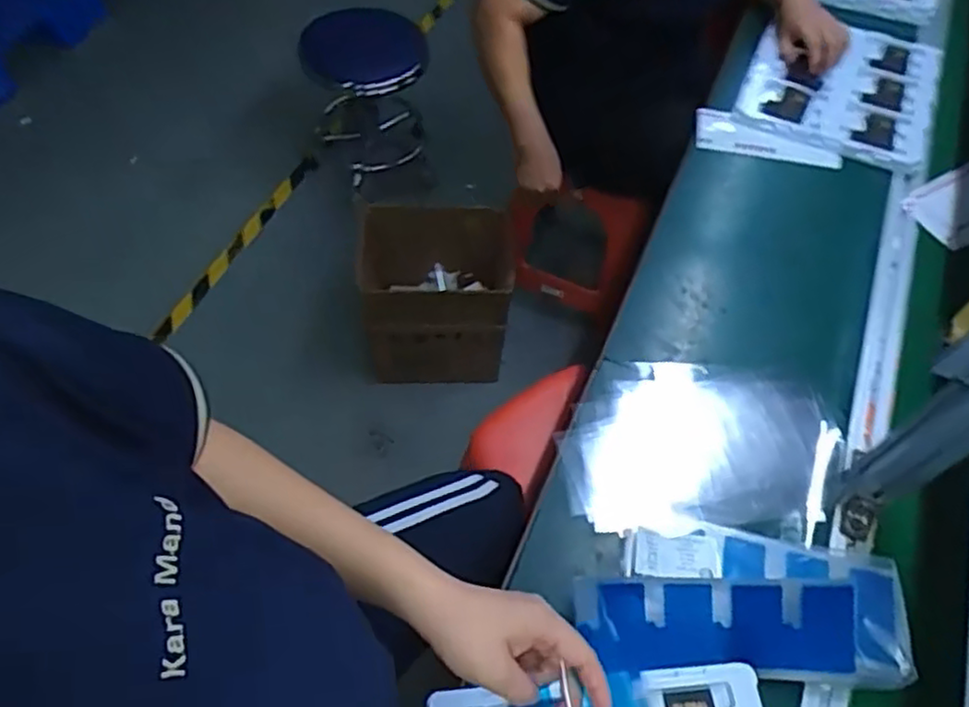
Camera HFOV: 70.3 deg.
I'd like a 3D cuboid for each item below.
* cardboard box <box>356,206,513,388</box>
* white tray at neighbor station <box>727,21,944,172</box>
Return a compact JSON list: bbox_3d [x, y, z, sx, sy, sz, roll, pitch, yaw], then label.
[{"bbox_3d":[-0.119,-0.133,1.560,0.341,0.294,0.270,2,58,-2],"label":"cardboard box"},{"bbox_3d":[0.576,-0.436,1.106,0.284,0.021,0.324,23,60,11],"label":"white tray at neighbor station"}]

